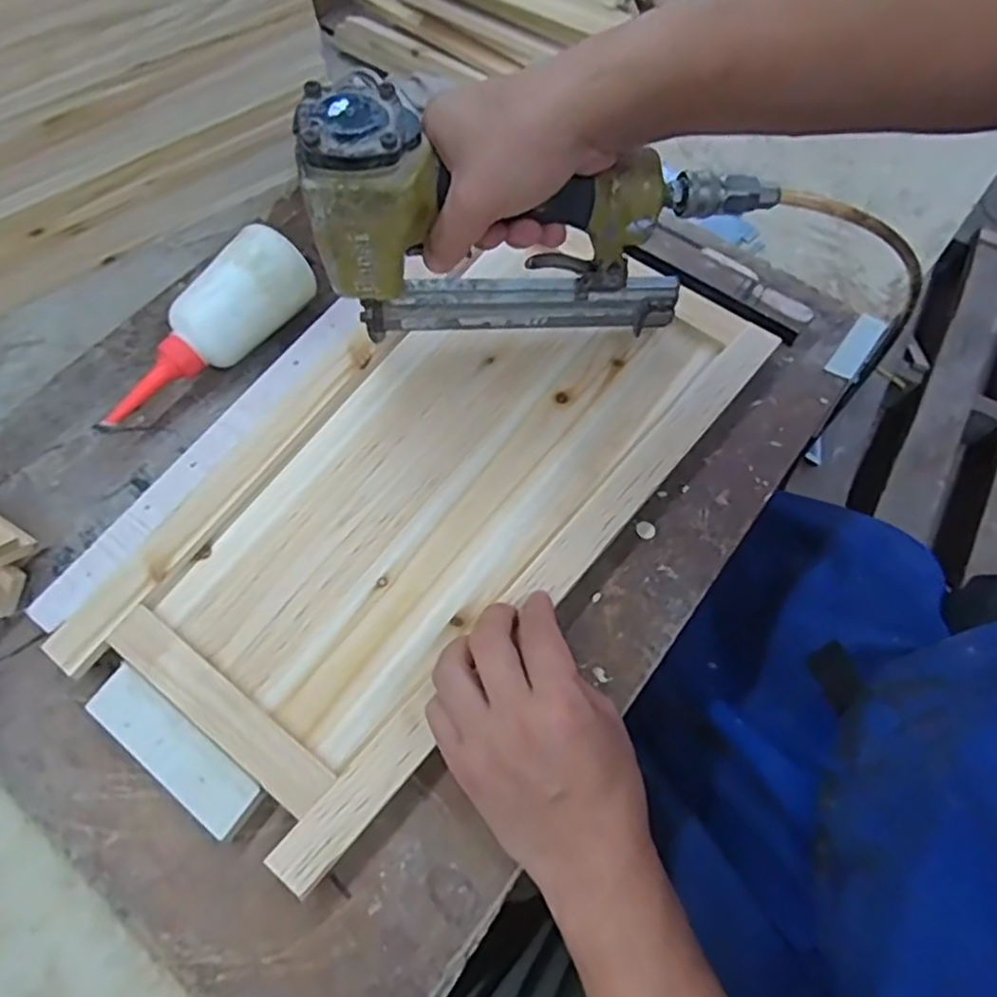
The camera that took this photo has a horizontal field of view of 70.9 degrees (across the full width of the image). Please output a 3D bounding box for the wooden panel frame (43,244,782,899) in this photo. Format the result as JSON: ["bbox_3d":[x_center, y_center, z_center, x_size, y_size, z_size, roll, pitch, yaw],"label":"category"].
[{"bbox_3d":[-0.035,-0.019,0.450,0.217,0.026,0.432,38,70,15],"label":"wooden panel frame"}]

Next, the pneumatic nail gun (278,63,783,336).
[{"bbox_3d":[0.024,-0.159,0.409,0.244,0.155,0.049,-5,66,-3],"label":"pneumatic nail gun"}]

